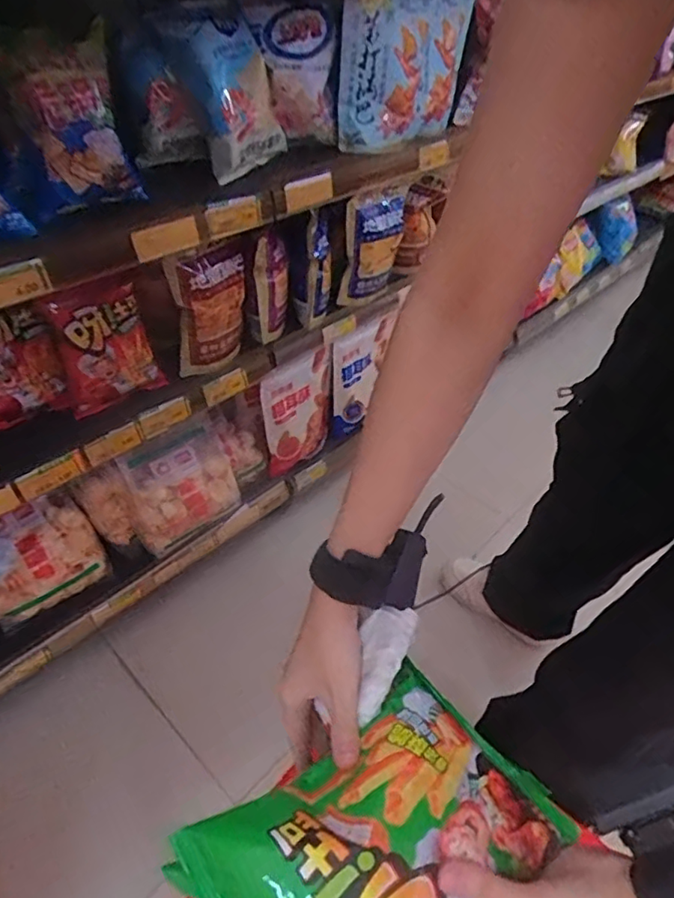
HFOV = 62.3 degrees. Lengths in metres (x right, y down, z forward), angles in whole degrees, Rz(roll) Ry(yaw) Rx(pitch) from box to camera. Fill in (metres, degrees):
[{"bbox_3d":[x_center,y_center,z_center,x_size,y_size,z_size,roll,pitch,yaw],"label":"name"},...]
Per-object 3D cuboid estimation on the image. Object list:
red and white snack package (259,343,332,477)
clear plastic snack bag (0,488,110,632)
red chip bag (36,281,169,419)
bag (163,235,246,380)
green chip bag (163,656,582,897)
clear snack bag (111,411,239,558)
[{"bbox_3d":[-0.066,-0.073,1.083,0.048,0.216,0.175,33,51,25],"label":"red and white snack package"},{"bbox_3d":[-0.483,0.174,0.893,0.182,0.145,0.080,-29,18,-31],"label":"clear plastic snack bag"},{"bbox_3d":[-0.318,-0.143,0.777,0.134,0.179,0.055,-21,51,-25],"label":"red chip bag"},{"bbox_3d":[-0.188,-0.217,0.844,0.038,0.193,0.128,33,51,25],"label":"bag"},{"bbox_3d":[0.028,0.222,0.318,0.191,0.055,0.136,-30,55,-31],"label":"green chip bag"},{"bbox_3d":[-0.271,0.063,0.966,0.191,0.174,0.065,-35,18,-35],"label":"clear snack bag"}]

